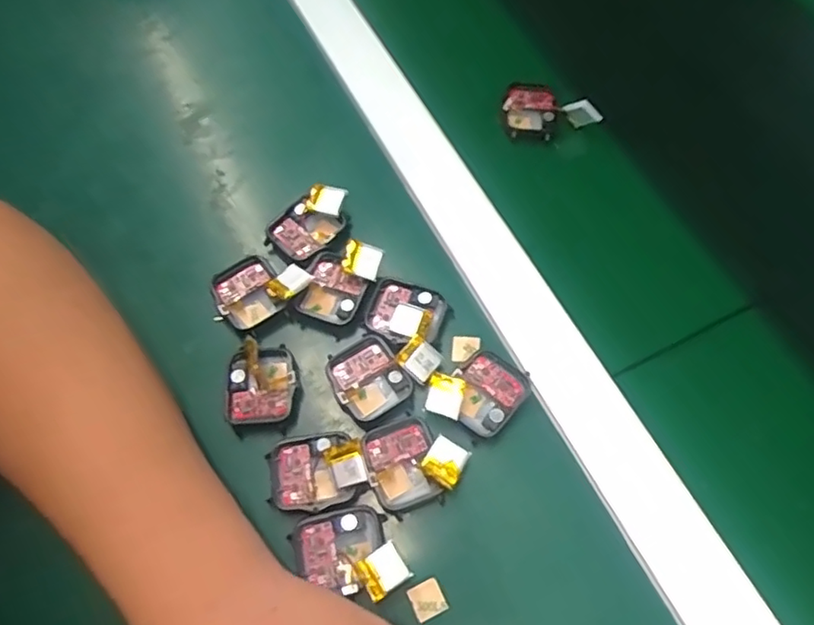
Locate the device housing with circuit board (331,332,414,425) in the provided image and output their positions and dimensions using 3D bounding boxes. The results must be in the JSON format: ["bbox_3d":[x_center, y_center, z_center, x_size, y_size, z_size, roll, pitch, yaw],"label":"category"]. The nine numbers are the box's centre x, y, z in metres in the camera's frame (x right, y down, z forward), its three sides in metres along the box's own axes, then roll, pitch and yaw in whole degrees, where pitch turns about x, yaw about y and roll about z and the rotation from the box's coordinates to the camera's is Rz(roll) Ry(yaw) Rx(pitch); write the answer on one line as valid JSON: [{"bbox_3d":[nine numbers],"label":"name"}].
[{"bbox_3d":[-0.021,0.035,0.329,0.037,0.007,0.041,-32,69,-14],"label":"device housing with circuit board"}]

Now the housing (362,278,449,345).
[{"bbox_3d":[-0.002,0.000,0.344,0.044,0.007,0.036,21,67,10],"label":"housing"}]

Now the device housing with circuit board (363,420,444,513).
[{"bbox_3d":[-0.003,0.077,0.309,0.036,0.009,0.043,-17,66,-7],"label":"device housing with circuit board"}]

